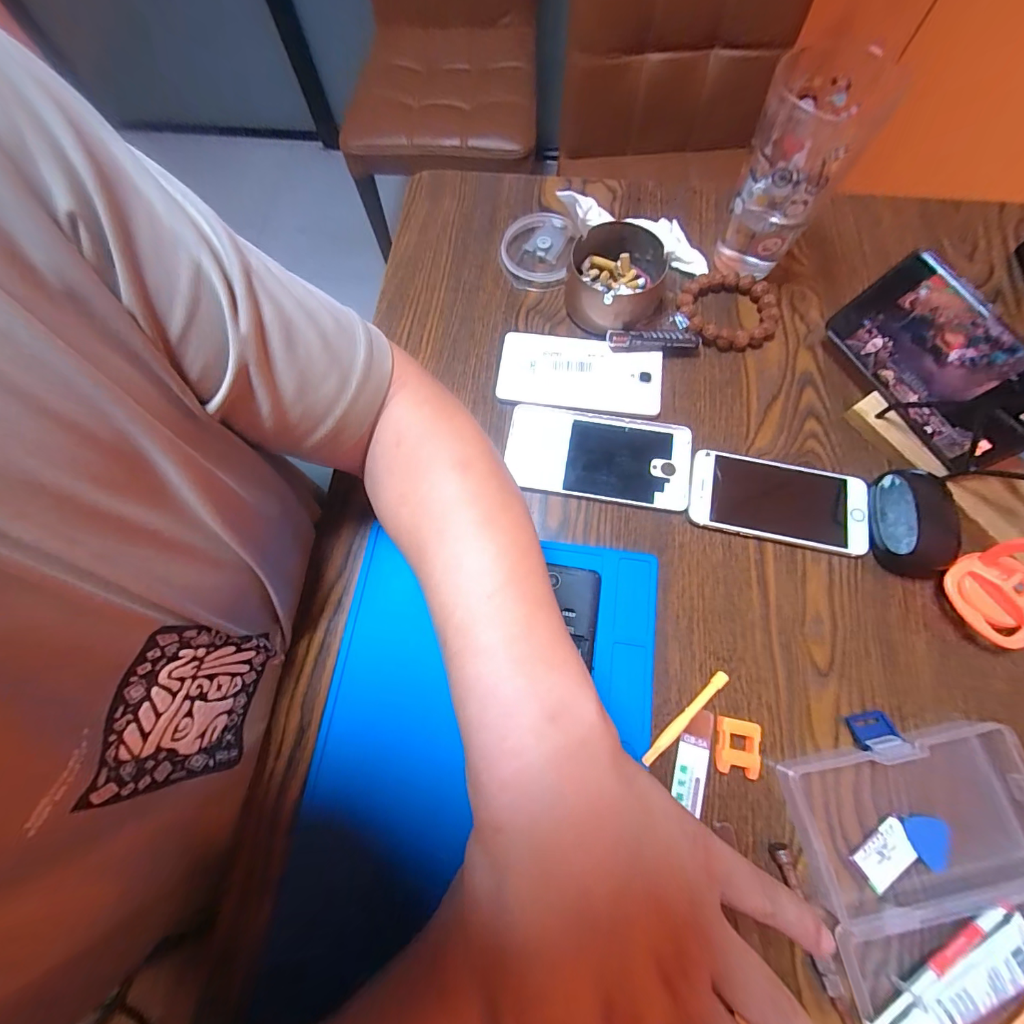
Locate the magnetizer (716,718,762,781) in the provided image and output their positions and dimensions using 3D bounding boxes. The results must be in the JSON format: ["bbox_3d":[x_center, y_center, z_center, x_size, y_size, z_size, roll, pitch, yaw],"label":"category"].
[{"bbox_3d":[0.152,0.159,0.294,0.026,0.013,0.034,9,72,4],"label":"magnetizer"}]

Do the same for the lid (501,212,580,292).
[{"bbox_3d":[0.026,-0.259,0.429,0.071,0.020,0.078,0,72,1],"label":"lid"}]

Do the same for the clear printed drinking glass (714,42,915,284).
[{"bbox_3d":[0.225,-0.275,0.362,0.076,0.143,0.085,31,75,11],"label":"clear printed drinking glass"}]

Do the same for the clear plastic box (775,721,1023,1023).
[{"bbox_3d":[0.266,0.233,0.261,0.151,0.021,0.175,-12,72,-2],"label":"clear plastic box"}]

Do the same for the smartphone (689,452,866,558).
[{"bbox_3d":[0.212,-0.008,0.348,0.135,0.011,0.066,12,73,5],"label":"smartphone"}]

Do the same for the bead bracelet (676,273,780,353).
[{"bbox_3d":[0.198,-0.184,0.401,0.089,0.017,0.075,6,72,4],"label":"bead bracelet"}]

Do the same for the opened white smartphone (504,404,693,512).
[{"bbox_3d":[0.072,-0.046,0.366,0.151,0.007,0.075,9,72,4],"label":"opened white smartphone"}]

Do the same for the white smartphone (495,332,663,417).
[{"bbox_3d":[0.060,-0.121,0.386,0.142,0.014,0.068,7,72,4],"label":"white smartphone"}]

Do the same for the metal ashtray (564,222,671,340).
[{"bbox_3d":[0.094,-0.208,0.397,0.088,0.046,0.085,16,73,7],"label":"metal ashtray"}]

